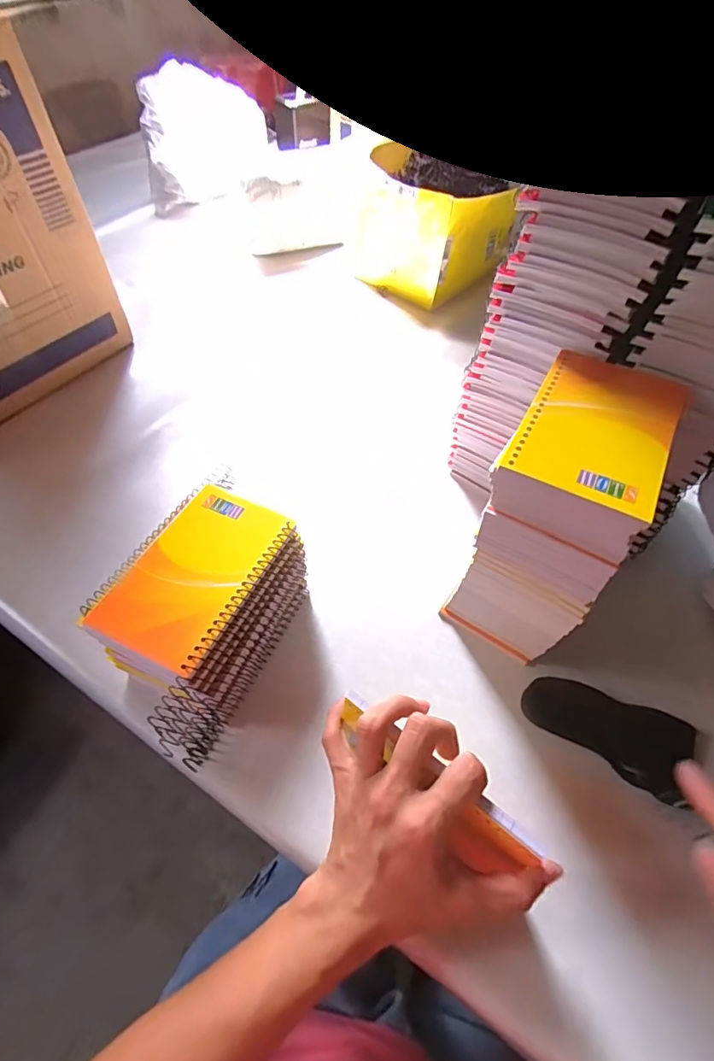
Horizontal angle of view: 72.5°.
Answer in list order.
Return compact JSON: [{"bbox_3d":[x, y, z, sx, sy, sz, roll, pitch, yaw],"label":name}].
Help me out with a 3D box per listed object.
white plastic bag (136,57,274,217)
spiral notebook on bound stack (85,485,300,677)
[{"bbox_3d":[-0.260,-0.672,0.848,0.205,0.175,0.165,-5,54,-5],"label":"white plastic bag"},{"bbox_3d":[-0.112,0.025,0.333,0.089,0.012,0.127,22,57,15],"label":"spiral notebook on bound stack"}]

